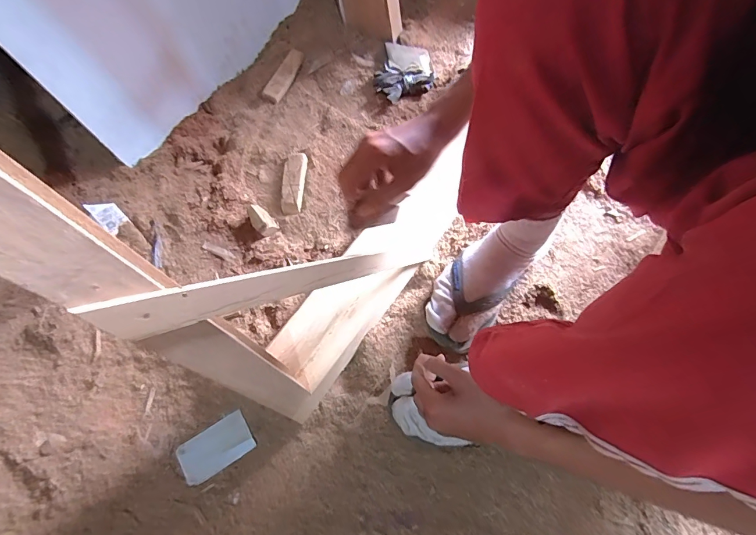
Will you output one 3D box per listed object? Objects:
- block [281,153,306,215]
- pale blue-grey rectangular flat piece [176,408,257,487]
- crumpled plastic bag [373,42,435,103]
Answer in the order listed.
[{"bbox_3d":[-0.155,-0.159,0.733,0.039,0.022,0.128,-1,67,2],"label":"block"},{"bbox_3d":[-0.231,0.256,0.568,0.100,0.004,0.060,-30,69,-15],"label":"pale blue-grey rectangular flat piece"},{"bbox_3d":[0.057,-0.411,0.837,0.119,0.031,0.148,6,67,5],"label":"crumpled plastic bag"}]

